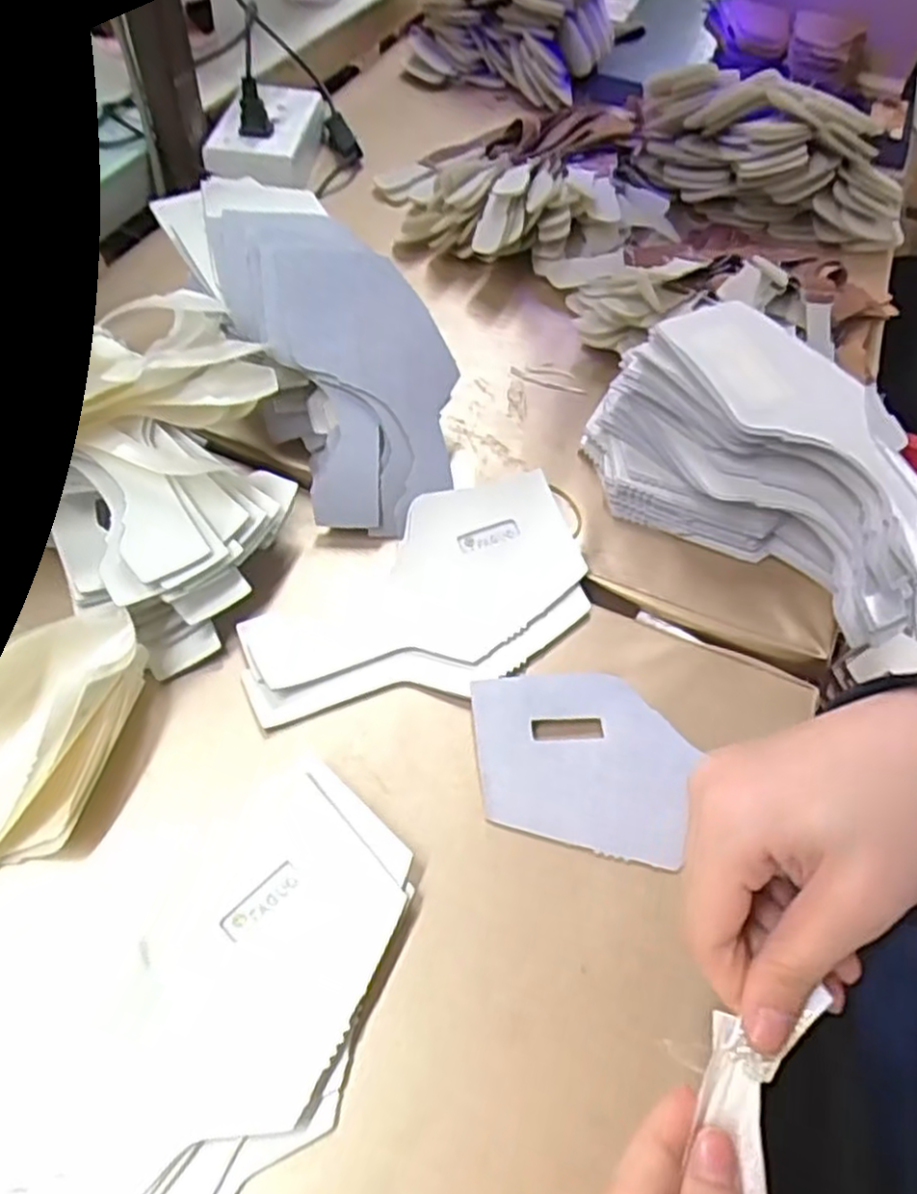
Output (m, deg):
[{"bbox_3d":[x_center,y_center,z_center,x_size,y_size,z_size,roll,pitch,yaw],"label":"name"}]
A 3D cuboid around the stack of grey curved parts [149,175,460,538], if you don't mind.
[{"bbox_3d":[-0.078,-0.163,0.454,0.112,0.045,0.261,-25,77,-20],"label":"stack of grey curved parts"}]

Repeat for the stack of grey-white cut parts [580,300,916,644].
[{"bbox_3d":[0.175,-0.081,0.428,0.202,0.086,0.113,31,58,17],"label":"stack of grey-white cut parts"}]

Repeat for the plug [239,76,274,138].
[{"bbox_3d":[-0.160,-0.381,0.594,0.025,0.036,0.021,-7,55,-9],"label":"plug"}]

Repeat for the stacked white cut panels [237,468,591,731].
[{"bbox_3d":[-0.013,0.004,0.394,0.191,0.017,0.102,-35,64,-25],"label":"stacked white cut panels"}]

